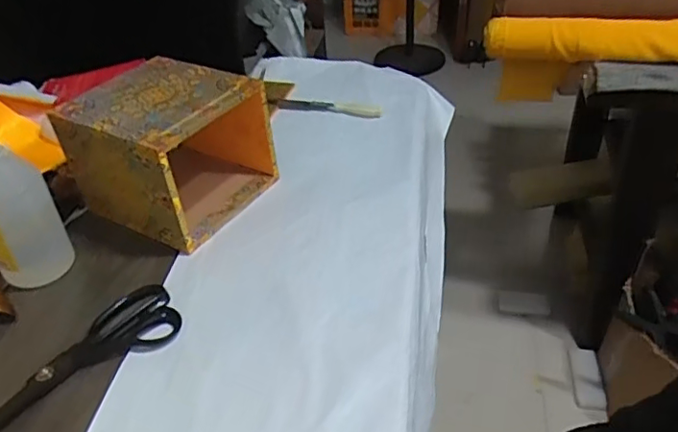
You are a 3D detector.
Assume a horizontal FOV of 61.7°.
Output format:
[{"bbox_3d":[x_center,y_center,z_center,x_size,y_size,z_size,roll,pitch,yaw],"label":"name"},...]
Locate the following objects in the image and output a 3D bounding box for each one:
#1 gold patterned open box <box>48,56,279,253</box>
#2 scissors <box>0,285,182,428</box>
[{"bbox_3d":[-0.202,-0.091,0.701,0.179,0.142,0.185,19,43,27],"label":"gold patterned open box"},{"bbox_3d":[-0.250,0.143,0.520,0.068,0.022,0.238,28,48,35],"label":"scissors"}]

